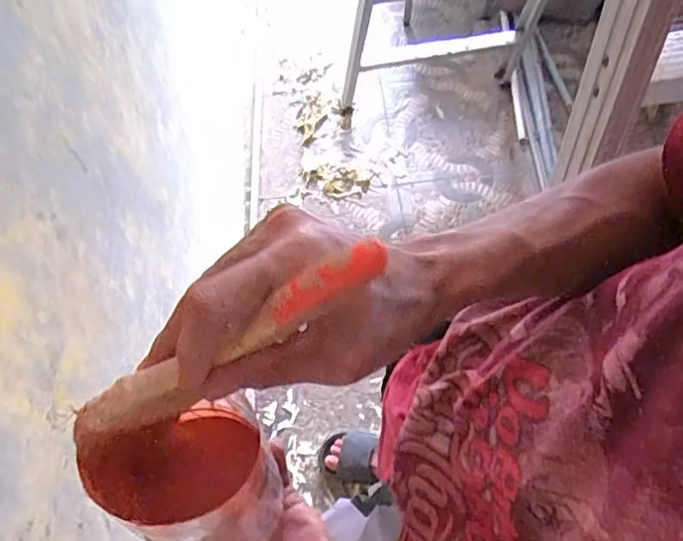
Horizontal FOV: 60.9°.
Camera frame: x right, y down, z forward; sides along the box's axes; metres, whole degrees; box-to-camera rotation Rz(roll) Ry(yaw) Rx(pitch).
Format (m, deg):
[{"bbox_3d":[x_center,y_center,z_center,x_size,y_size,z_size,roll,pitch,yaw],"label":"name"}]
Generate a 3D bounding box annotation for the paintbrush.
[{"bbox_3d":[-0.054,0.037,0.240,0.172,0.020,0.018,-32,61,26],"label":"paintbrush"}]

